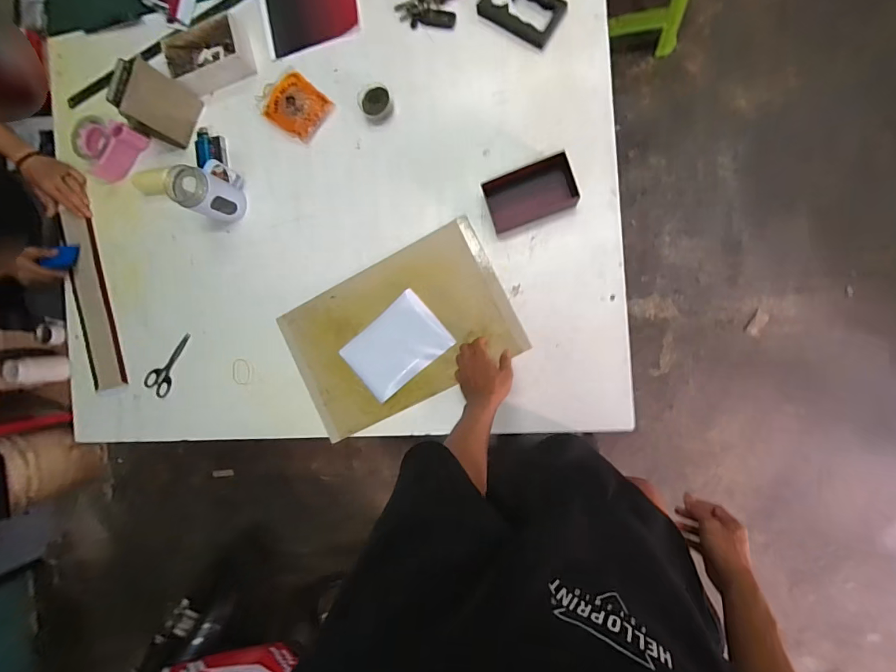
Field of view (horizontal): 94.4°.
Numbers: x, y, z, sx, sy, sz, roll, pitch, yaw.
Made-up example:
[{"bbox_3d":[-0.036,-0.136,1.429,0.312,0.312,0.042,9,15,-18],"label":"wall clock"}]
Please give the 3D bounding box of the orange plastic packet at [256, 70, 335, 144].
[{"bbox_3d":[-0.311,-0.461,0.825,0.140,0.027,0.106,43,98,7],"label":"orange plastic packet"}]

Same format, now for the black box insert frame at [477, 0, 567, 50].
[{"bbox_3d":[0.135,-0.605,0.766,0.151,0.016,0.093,35,97,8],"label":"black box insert frame"}]

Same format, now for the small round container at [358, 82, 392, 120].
[{"bbox_3d":[-0.139,-0.447,0.795,0.057,0.043,0.062,0,91,10],"label":"small round container"}]

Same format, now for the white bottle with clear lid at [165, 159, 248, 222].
[{"bbox_3d":[-0.455,-0.285,0.808,0.079,0.122,0.102,30,96,9],"label":"white bottle with clear lid"}]

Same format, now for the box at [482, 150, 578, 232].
[{"bbox_3d":[0.146,-0.250,0.747,0.153,0.068,0.096,-19,87,10],"label":"box"}]

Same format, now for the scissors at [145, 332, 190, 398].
[{"bbox_3d":[-0.623,0.057,0.914,0.060,0.010,0.150,22,95,9],"label":"scissors"}]

